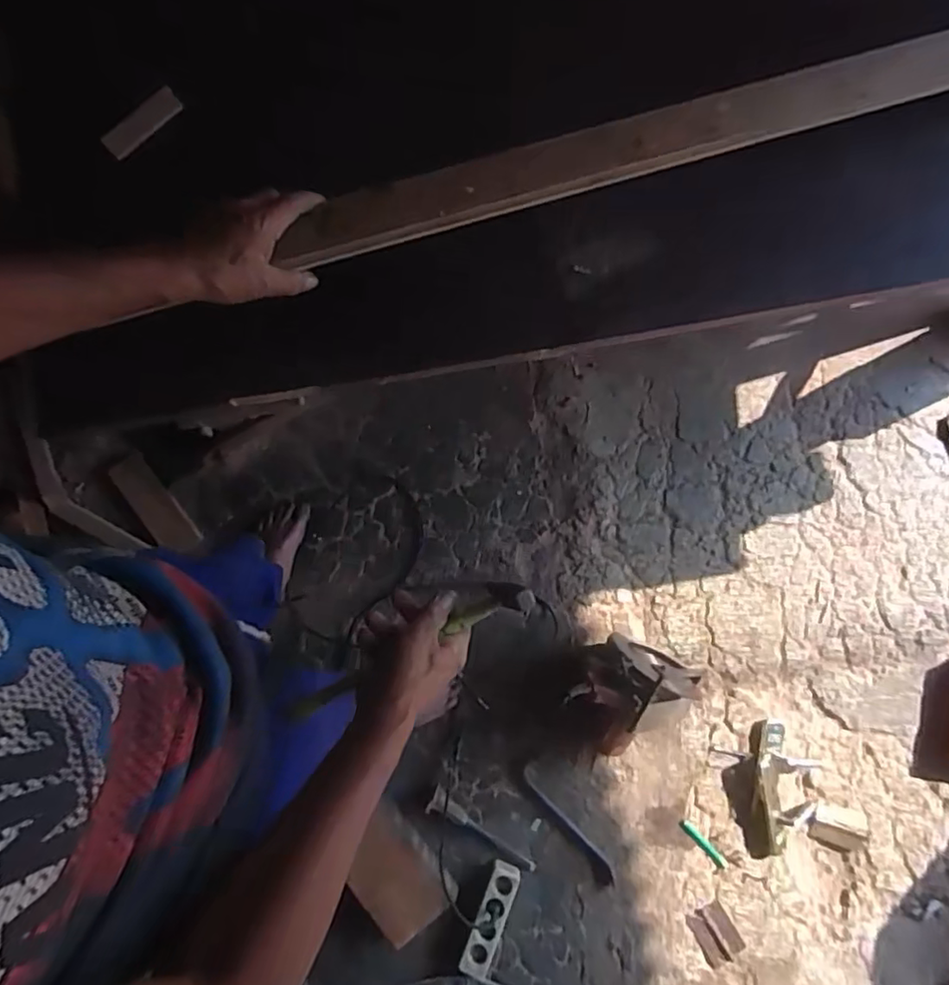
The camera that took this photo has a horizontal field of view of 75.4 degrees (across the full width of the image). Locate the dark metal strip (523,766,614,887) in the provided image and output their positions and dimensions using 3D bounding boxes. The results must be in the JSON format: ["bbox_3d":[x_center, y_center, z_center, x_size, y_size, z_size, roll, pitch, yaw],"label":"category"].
[{"bbox_3d":[0.190,0.676,1.248,0.034,0.021,0.276,-38,81,-6],"label":"dark metal strip"}]

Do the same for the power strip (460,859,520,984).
[{"bbox_3d":[0.030,0.843,1.207,0.064,0.048,0.211,23,84,4],"label":"power strip"}]

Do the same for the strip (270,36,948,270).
[{"bbox_3d":[0.332,-0.397,0.618,1.067,0.026,0.049,-17,80,-3],"label":"strip"}]

